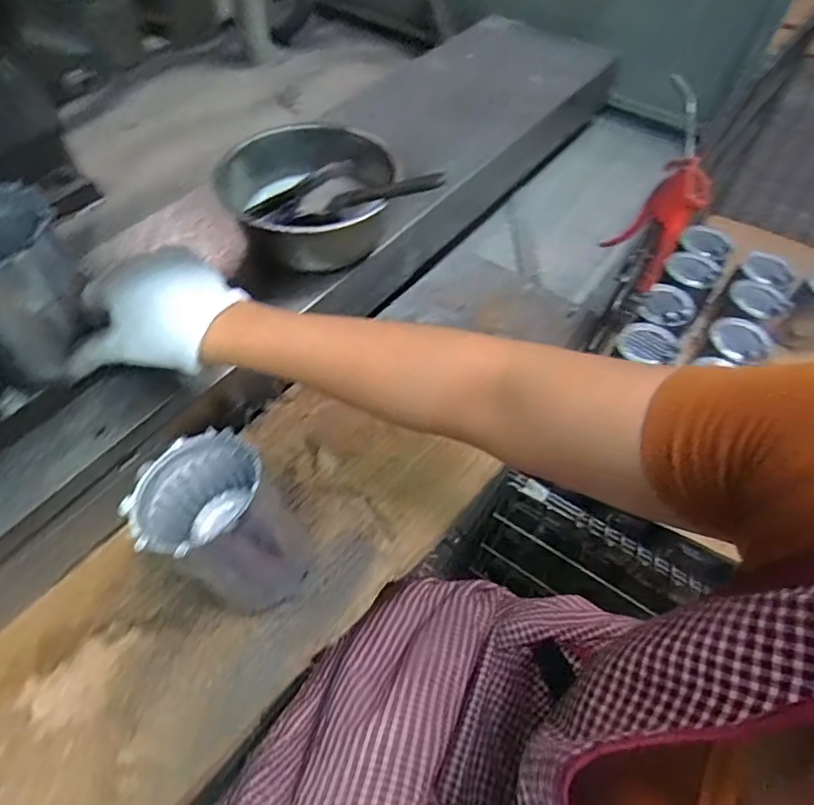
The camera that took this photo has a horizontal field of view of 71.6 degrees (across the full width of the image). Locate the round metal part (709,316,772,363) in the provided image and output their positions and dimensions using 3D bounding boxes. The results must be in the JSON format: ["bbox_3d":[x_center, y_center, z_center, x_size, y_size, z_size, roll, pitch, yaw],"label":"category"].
[{"bbox_3d":[0.472,-0.092,0.802,0.075,0.010,0.078,1,55,-1],"label":"round metal part"}]

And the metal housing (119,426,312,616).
[{"bbox_3d":[-0.138,0.095,0.430,0.100,0.116,0.110,1,55,-1],"label":"metal housing"}]

